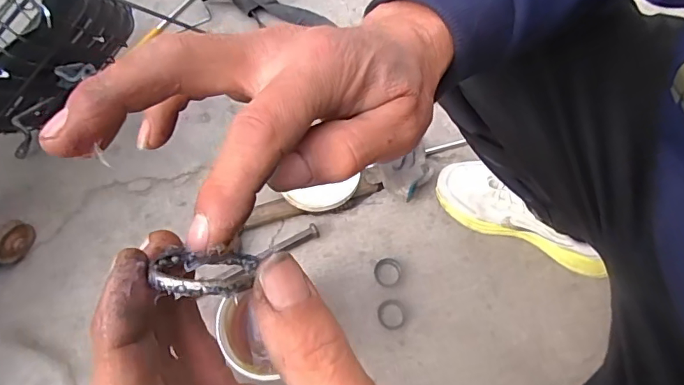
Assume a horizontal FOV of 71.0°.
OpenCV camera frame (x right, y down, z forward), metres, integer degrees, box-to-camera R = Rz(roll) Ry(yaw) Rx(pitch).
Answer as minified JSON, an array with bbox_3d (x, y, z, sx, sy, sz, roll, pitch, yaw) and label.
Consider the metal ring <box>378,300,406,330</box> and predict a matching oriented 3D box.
[{"bbox_3d":[0.070,0.170,0.670,0.039,0.004,0.041,-1,67,2],"label":"metal ring"}]

